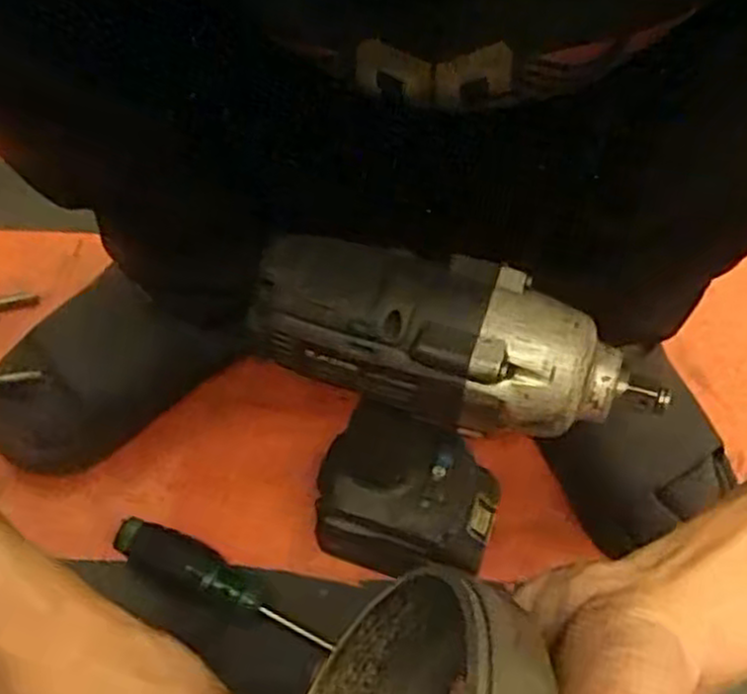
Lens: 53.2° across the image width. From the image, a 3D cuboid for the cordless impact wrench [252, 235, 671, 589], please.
[{"bbox_3d":[0.034,0.046,0.404,0.176,0.230,0.073,18,57,11],"label":"cordless impact wrench"}]

